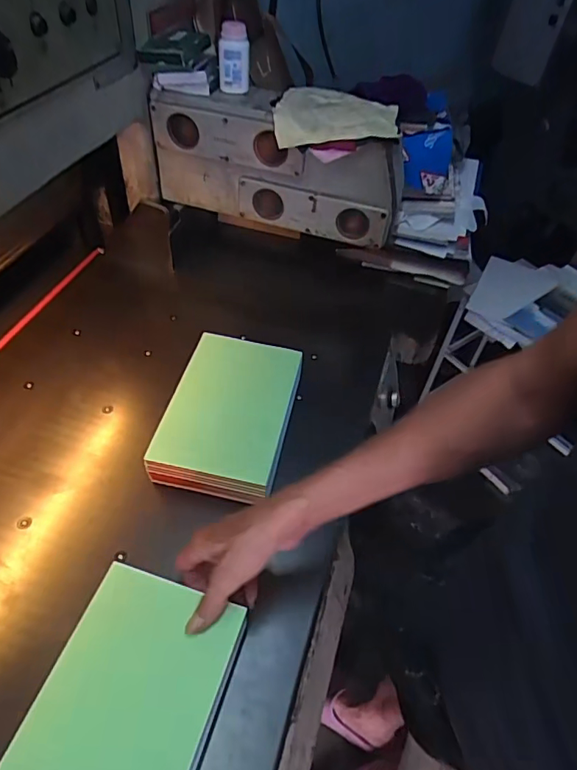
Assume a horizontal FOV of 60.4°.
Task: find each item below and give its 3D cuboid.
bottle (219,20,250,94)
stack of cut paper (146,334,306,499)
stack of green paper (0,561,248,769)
[{"bbox_3d":[-0.075,-0.457,0.689,0.042,0.077,0.048,1,49,-6],"label":"bottle"},{"bbox_3d":[-0.072,0.040,0.640,0.143,0.070,0.214,12,49,4],"label":"stack of cut paper"},{"bbox_3d":[-0.138,0.271,0.409,0.138,0.021,0.212,20,51,3],"label":"stack of green paper"}]

